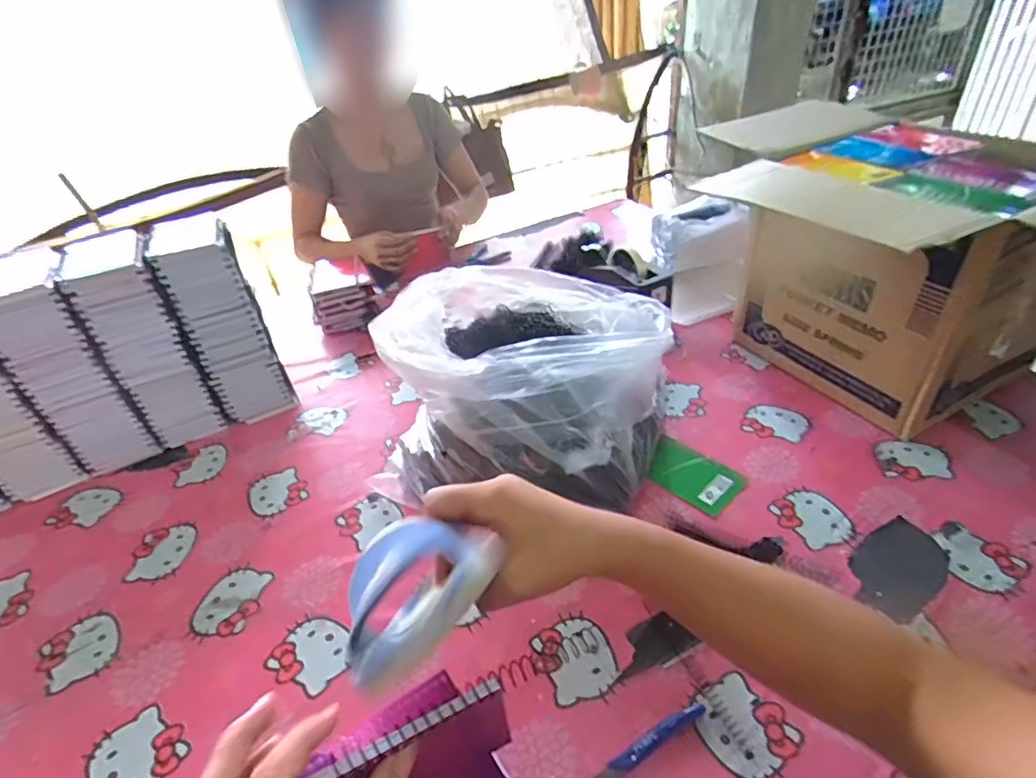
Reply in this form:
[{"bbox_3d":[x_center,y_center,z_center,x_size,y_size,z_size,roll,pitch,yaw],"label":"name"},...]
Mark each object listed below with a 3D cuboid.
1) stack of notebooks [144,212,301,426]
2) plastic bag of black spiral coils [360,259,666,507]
[{"bbox_3d":[-0.442,-0.094,0.831,0.105,0.290,0.115,-22,40,-18],"label":"stack of notebooks"},{"bbox_3d":[0.006,-0.009,0.707,0.333,0.218,0.298,7,40,17],"label":"plastic bag of black spiral coils"}]

